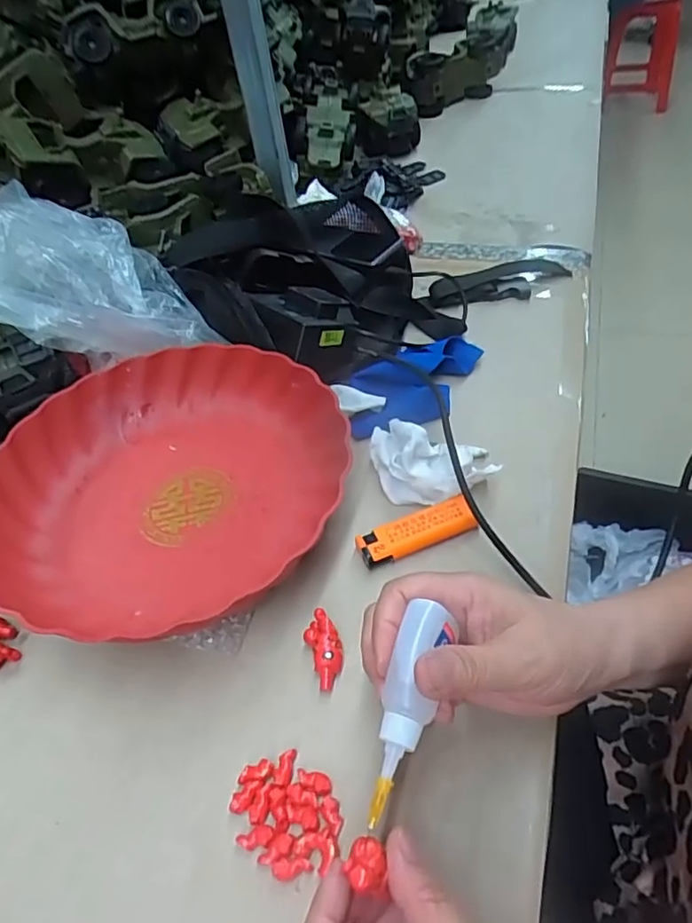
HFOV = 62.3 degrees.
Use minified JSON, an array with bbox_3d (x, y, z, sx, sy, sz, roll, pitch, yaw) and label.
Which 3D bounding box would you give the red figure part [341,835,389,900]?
[{"bbox_3d":[0.009,0.161,0.228,0.014,0.018,0.018,-7,49,-4],"label":"red figure part"}]

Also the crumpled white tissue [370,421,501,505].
[{"bbox_3d":[0.059,-0.002,0.401,0.084,0.032,0.057,2,49,10],"label":"crumpled white tissue"}]

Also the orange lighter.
[{"bbox_3d":[0.045,0.047,0.374,0.075,0.016,0.024,-20,48,-9],"label":"orange lighter"}]

